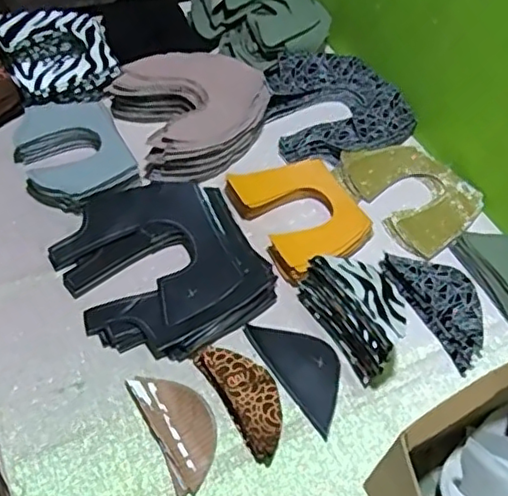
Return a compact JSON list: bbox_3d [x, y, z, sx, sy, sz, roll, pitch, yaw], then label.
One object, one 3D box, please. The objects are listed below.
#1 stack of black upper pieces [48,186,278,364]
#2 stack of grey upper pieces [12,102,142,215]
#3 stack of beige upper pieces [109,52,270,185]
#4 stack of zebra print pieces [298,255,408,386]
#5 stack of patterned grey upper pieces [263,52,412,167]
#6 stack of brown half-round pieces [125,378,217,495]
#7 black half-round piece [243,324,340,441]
[{"bbox_3d":[-0.097,0.015,0.667,0.189,0.032,0.201,-23,58,-24],"label":"stack of black upper pieces"},{"bbox_3d":[-0.216,-0.115,0.751,0.122,0.026,0.165,-17,56,-21],"label":"stack of grey upper pieces"},{"bbox_3d":[-0.073,-0.177,0.804,0.183,0.058,0.178,-21,58,-23],"label":"stack of beige upper pieces"},{"bbox_3d":[0.105,0.059,0.626,0.055,0.065,0.122,-23,57,-24],"label":"stack of zebra print pieces"},{"bbox_3d":[0.104,-0.191,0.858,0.189,0.043,0.183,-21,58,-23],"label":"stack of patterned grey upper pieces"},{"bbox_3d":[-0.066,0.159,0.570,0.057,0.014,0.113,-20,57,-23],"label":"stack of brown half-round pieces"},{"bbox_3d":[0.051,0.114,0.624,0.063,0.012,0.128,-23,59,-25],"label":"black half-round piece"}]

